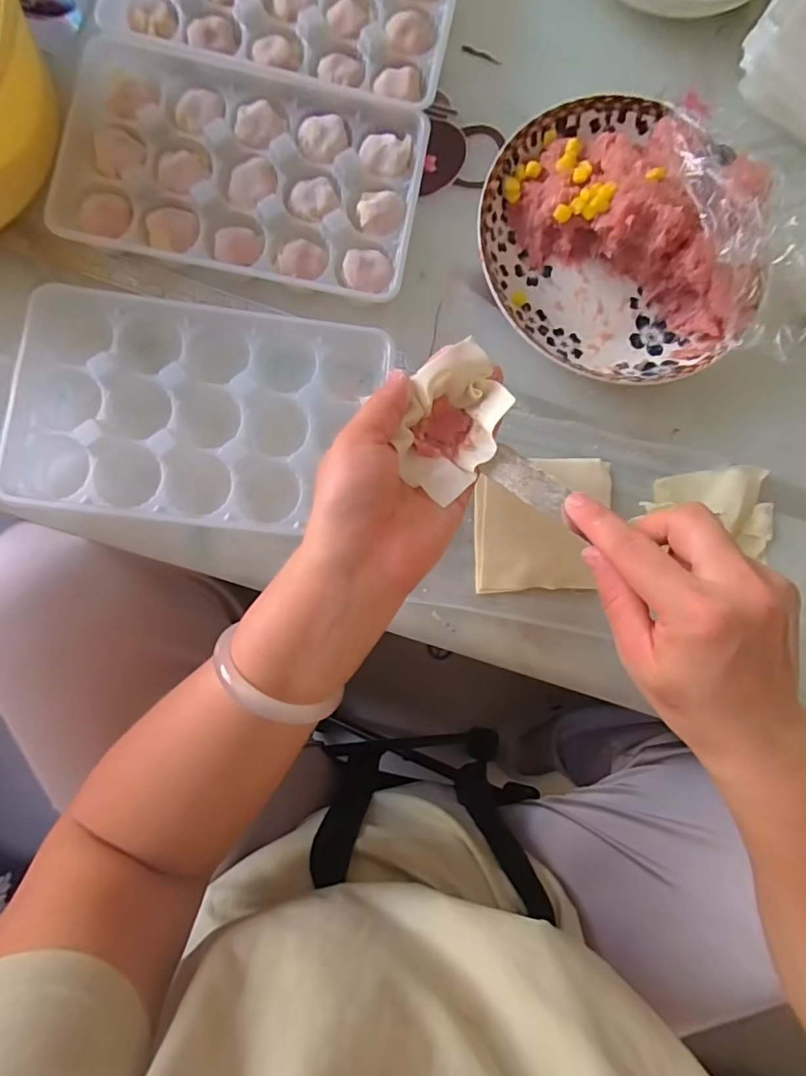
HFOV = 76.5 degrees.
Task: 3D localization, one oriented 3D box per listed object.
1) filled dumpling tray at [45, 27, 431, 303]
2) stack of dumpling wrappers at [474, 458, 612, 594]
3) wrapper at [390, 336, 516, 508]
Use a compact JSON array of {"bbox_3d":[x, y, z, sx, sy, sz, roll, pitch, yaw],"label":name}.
[{"bbox_3d":[-0.104,-0.242,0.347,0.226,0.035,0.134,9,88,-3],"label":"filled dumpling tray"},{"bbox_3d":[0.096,-0.009,0.346,0.095,0.015,0.088,-2,88,-3],"label":"stack of dumpling wrappers"},{"bbox_3d":[0.025,-0.061,0.273,0.051,0.026,0.076,26,87,-2],"label":"wrapper"}]

